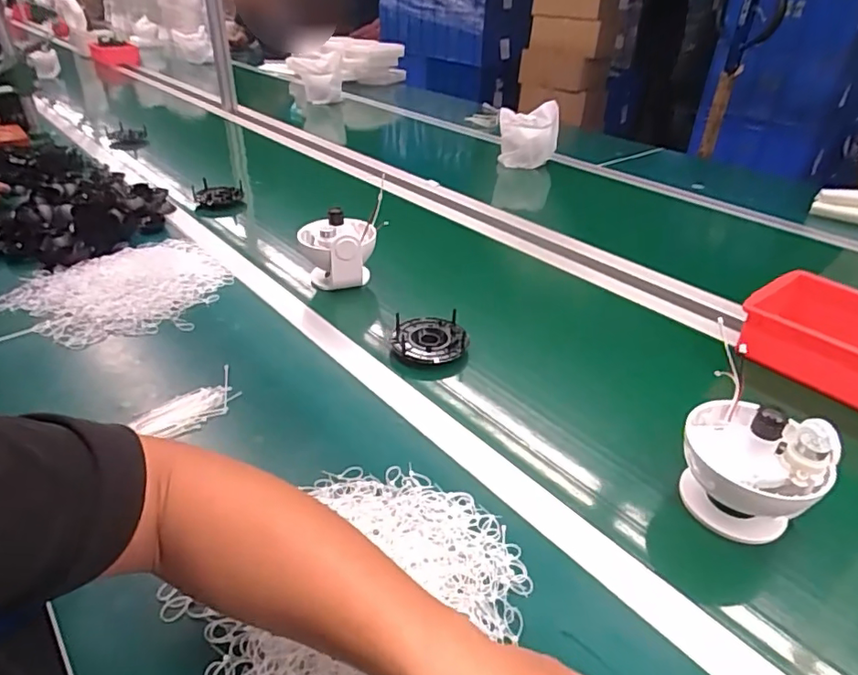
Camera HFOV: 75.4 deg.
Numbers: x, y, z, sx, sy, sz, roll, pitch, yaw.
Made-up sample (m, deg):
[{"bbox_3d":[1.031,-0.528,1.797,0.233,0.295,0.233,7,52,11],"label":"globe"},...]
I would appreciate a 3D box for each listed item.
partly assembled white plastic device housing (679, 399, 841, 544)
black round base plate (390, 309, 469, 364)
[{"bbox_3d":[0.291,0.117,0.505,0.115,0.106,0.099,27,42,32],"label":"partly assembled white plastic device housing"},{"bbox_3d":[0.000,0.001,0.736,0.096,0.028,0.087,1,35,-1],"label":"black round base plate"}]

